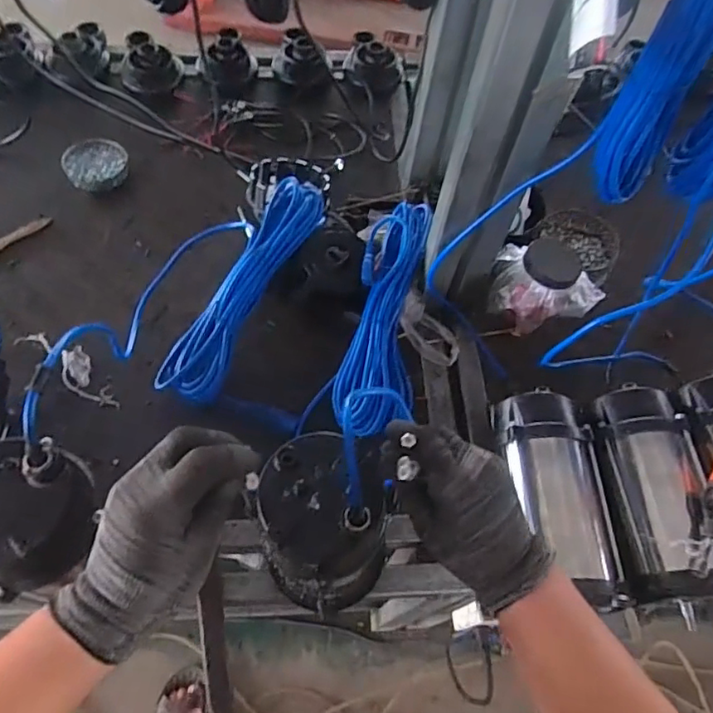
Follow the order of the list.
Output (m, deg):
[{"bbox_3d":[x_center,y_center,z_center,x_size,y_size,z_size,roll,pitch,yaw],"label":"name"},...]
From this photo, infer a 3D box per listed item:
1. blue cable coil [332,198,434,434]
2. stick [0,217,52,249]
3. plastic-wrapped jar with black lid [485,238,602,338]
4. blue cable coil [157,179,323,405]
[{"bbox_3d":[0.046,-0.060,0.802,0.105,0.038,0.352,11,75,2],"label":"blue cable coil"},{"bbox_3d":[-0.580,-0.193,0.902,0.027,0.022,0.156,38,65,16],"label":"stick"},{"bbox_3d":[0.292,-0.099,0.850,0.168,0.128,0.091,21,61,7],"label":"plastic-wrapped jar with black lid"},{"bbox_3d":[-0.161,-0.100,0.796,0.083,0.035,0.352,28,82,11],"label":"blue cable coil"}]

